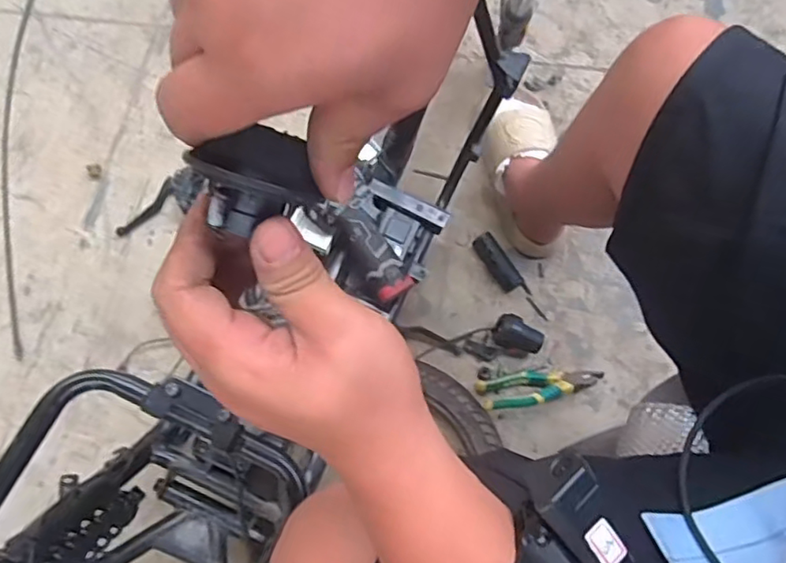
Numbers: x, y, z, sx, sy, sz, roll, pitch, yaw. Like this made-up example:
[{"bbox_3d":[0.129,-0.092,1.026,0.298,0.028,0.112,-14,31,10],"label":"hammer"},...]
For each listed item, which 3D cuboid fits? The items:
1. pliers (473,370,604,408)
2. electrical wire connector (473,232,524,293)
[{"bbox_3d":[0.223,0.156,0.905,0.190,0.035,0.049,-11,77,-4],"label":"pliers"},{"bbox_3d":[0.166,-0.031,0.956,0.033,0.025,0.100,-35,92,-8],"label":"electrical wire connector"}]

